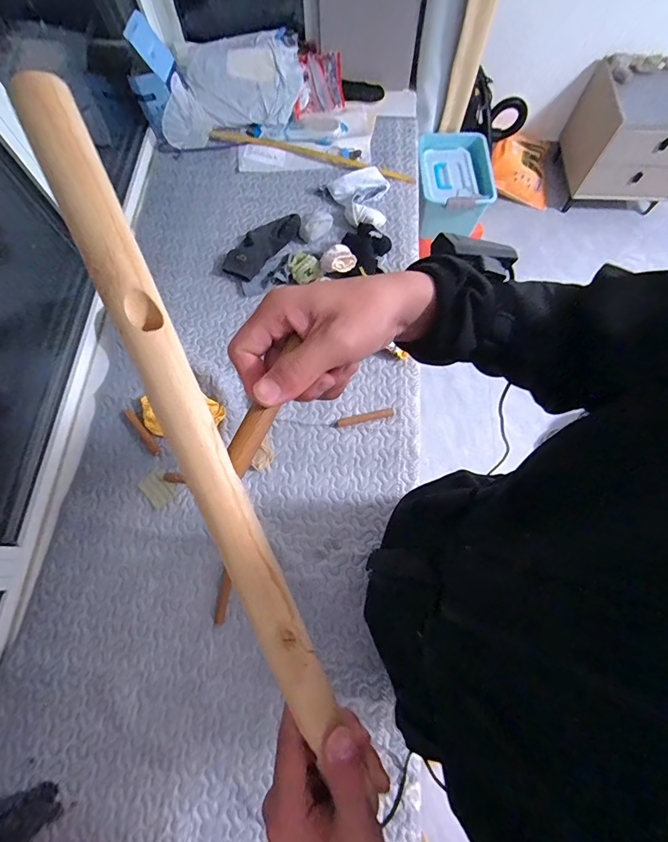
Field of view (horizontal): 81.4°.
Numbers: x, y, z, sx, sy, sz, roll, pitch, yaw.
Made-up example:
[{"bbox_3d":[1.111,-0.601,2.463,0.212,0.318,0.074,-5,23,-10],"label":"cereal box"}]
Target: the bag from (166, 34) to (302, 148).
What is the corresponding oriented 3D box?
[{"bbox_3d":[-0.264,-0.889,1.039,0.341,0.083,0.287,5,71,1],"label":"bag"}]

